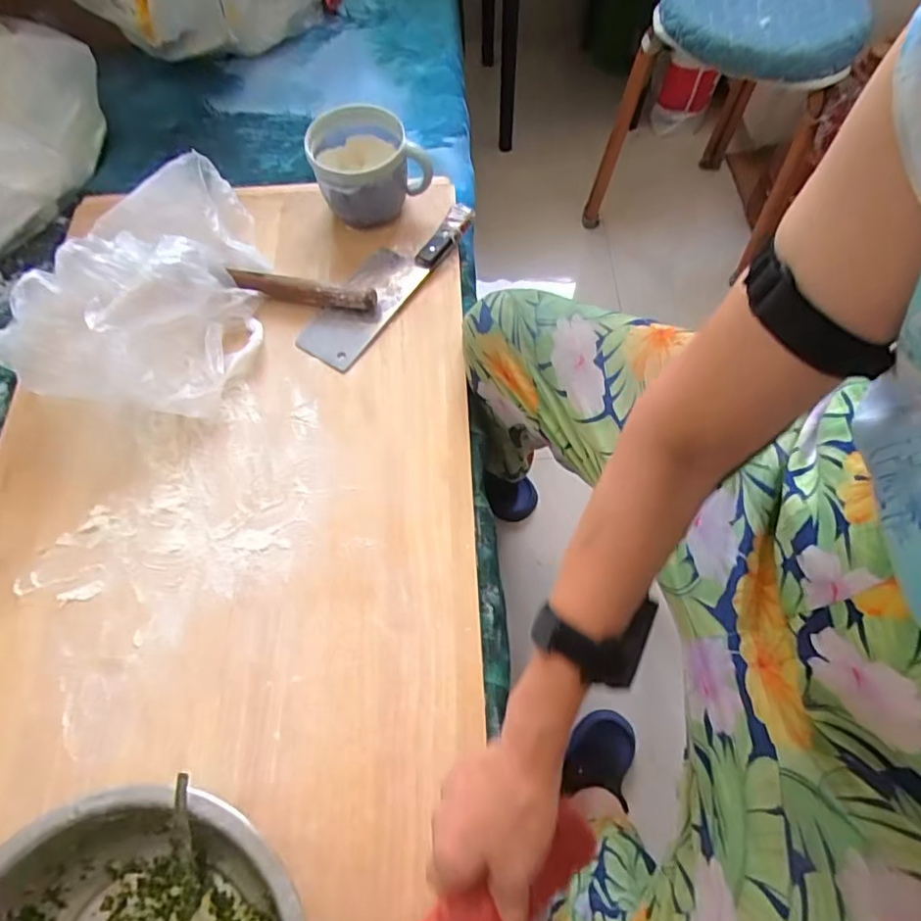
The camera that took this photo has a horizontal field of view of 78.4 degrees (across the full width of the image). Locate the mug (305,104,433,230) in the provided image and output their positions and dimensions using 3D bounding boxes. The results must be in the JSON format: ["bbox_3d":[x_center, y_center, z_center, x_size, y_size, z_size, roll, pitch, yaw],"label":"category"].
[{"bbox_3d":[-0.107,-0.359,0.699,0.135,0.092,0.109,-15,66,-4],"label":"mug"}]

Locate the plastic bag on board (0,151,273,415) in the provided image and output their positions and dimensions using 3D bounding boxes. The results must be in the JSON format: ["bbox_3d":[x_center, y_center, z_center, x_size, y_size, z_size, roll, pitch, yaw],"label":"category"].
[{"bbox_3d":[-0.342,-0.192,0.613,0.207,0.136,0.261,-1,66,2],"label":"plastic bag on board"}]

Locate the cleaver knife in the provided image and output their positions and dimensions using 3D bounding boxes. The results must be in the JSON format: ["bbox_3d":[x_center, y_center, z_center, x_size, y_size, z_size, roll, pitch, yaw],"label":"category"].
[{"bbox_3d":[-0.090,-0.225,0.680,0.077,0.024,0.264,32,71,15],"label":"cleaver knife"}]

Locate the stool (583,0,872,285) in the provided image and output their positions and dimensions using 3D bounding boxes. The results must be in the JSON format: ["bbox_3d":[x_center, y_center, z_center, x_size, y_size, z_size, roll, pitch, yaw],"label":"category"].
[{"bbox_3d":[0.451,-0.640,1.044,0.335,0.415,0.303,13,68,7],"label":"stool"}]

